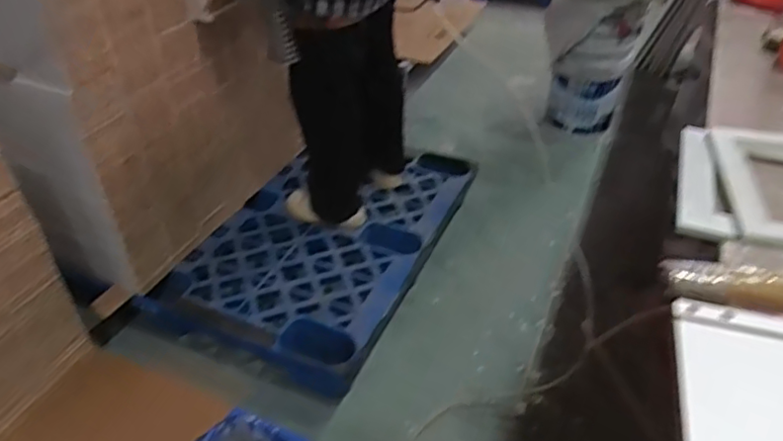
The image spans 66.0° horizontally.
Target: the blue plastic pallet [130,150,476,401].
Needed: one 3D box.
[{"bbox_3d":[-0.172,0.067,1.812,0.578,0.169,0.941,17,42,20],"label":"blue plastic pallet"}]

